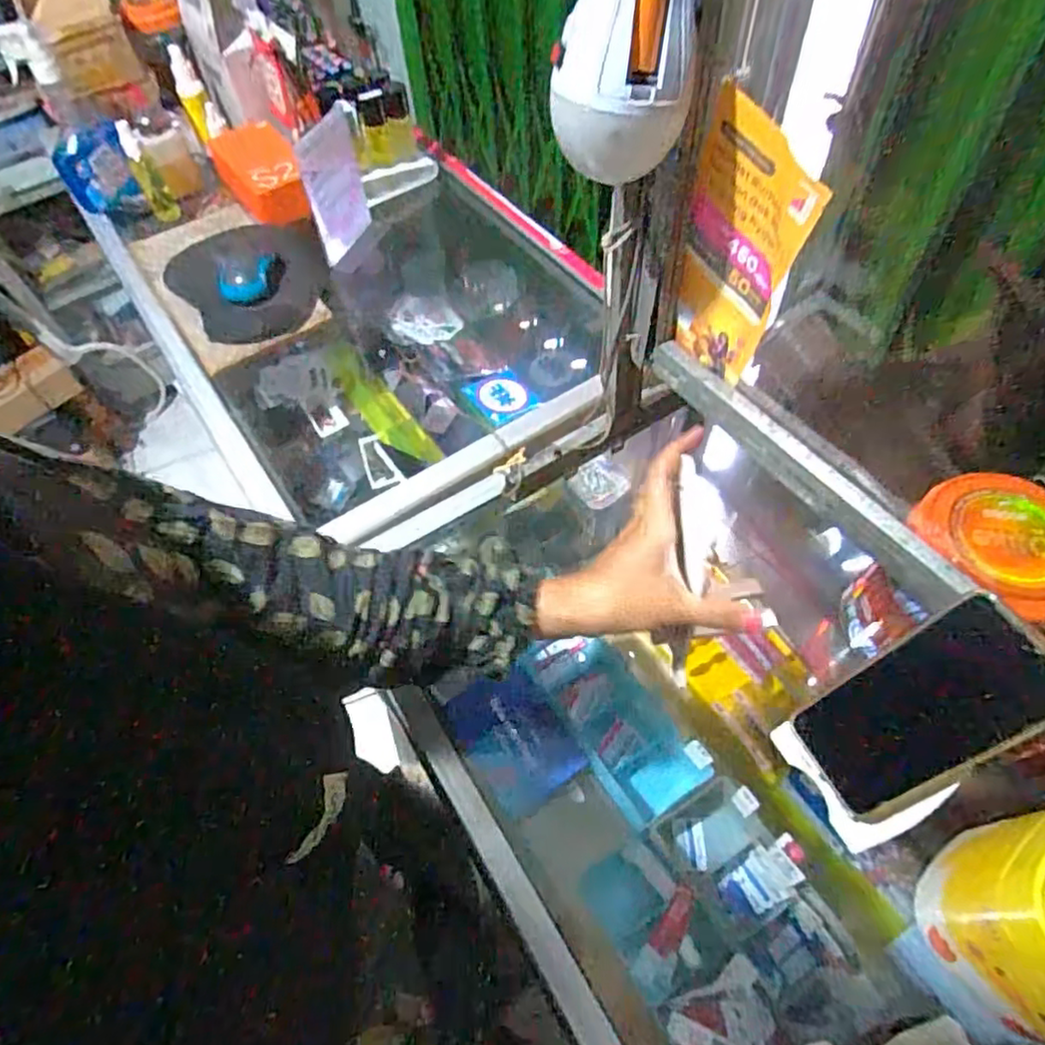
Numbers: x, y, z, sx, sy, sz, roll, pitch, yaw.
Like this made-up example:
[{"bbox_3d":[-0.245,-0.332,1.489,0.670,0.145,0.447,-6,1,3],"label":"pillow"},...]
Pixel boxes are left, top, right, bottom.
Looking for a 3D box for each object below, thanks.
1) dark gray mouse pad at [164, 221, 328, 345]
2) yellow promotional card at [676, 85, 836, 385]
[{"bbox_3d":[-0.337,-0.303,0.809,0.183,0.022,0.209,-20,60,-9],"label":"dark gray mouse pad"},{"bbox_3d":[0.143,-0.167,0.429,0.019,0.179,0.089,-28,61,-13],"label":"yellow promotional card"}]

